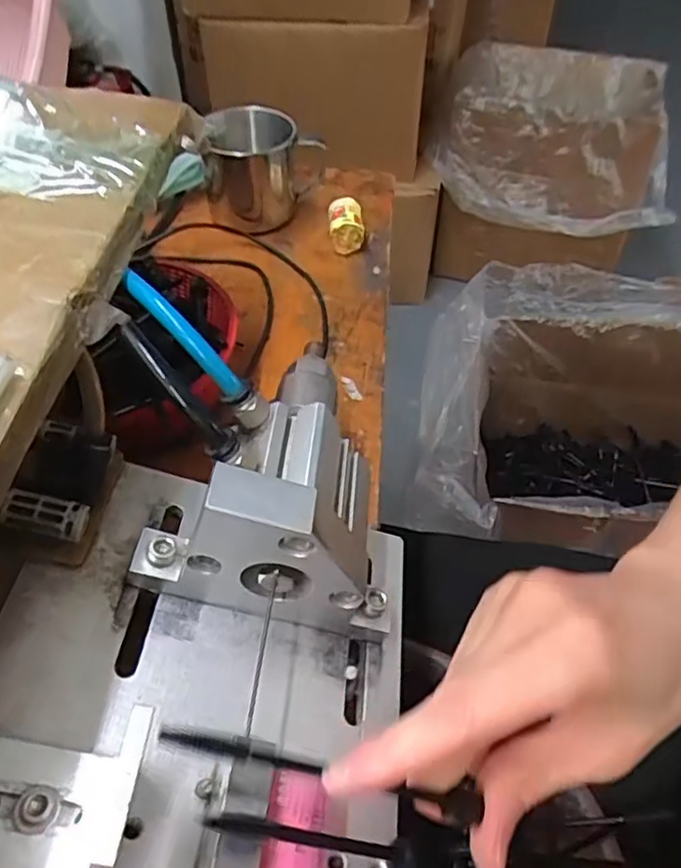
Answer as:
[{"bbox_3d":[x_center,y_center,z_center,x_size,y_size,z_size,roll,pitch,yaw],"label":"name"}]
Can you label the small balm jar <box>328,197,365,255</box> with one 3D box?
[{"bbox_3d":[0.004,-0.155,0.482,0.024,0.028,0.031,-5,49,-4],"label":"small balm jar"}]

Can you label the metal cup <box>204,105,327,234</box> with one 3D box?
[{"bbox_3d":[-0.057,-0.199,0.488,0.092,0.073,0.065,-4,49,-3],"label":"metal cup"}]

